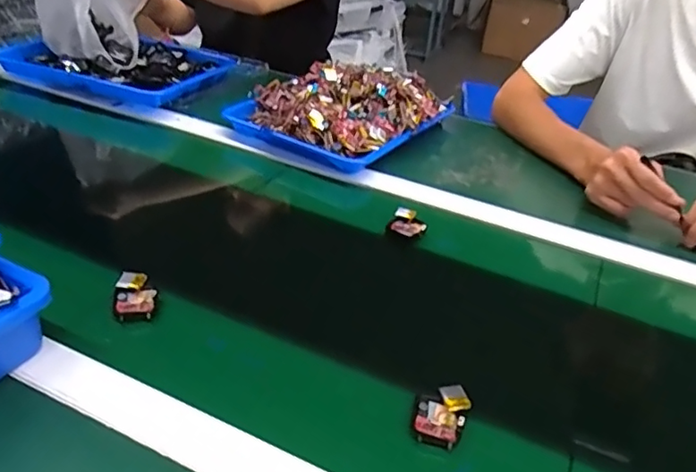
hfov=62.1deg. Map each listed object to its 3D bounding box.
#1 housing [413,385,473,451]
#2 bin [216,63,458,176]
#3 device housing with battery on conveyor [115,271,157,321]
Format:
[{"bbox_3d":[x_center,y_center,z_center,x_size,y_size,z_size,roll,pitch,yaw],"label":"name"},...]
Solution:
[{"bbox_3d":[0.071,0.135,0.444,0.039,0.011,0.054,19,36,19],"label":"housing"},{"bbox_3d":[-0.003,-0.197,0.889,0.239,0.091,0.295,27,39,28],"label":"bin"},{"bbox_3d":[-0.192,0.055,0.525,0.034,0.020,0.050,-3,35,-13],"label":"device housing with battery on conveyor"}]

